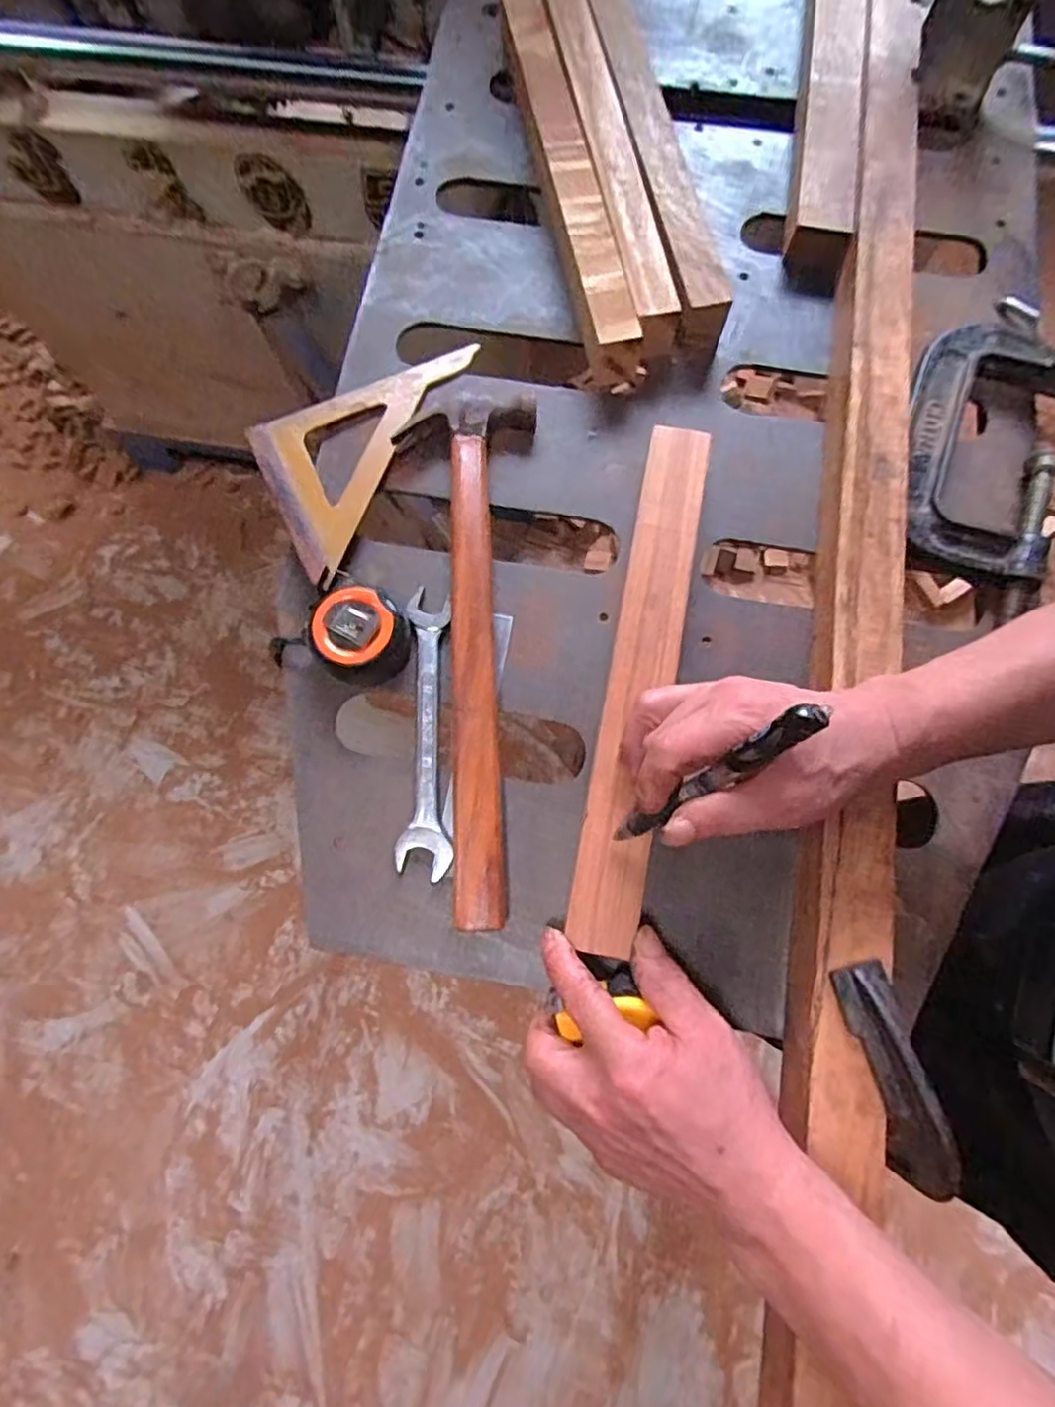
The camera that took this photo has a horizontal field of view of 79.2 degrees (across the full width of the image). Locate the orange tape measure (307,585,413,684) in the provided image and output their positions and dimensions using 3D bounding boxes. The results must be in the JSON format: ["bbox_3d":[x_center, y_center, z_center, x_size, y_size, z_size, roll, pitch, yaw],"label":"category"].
[{"bbox_3d":[-0.108,-0.044,0.416,0.057,0.035,0.054,0,79,1],"label":"orange tape measure"}]

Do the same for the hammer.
[{"bbox_3d":[-0.035,-0.044,0.419,0.088,0.028,0.357,-1,77,-2],"label":"hammer"}]

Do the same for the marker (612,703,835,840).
[{"bbox_3d":[0.086,0.042,0.316,0.018,0.135,0.012,-24,75,-46],"label":"marker"}]

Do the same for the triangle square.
[{"bbox_3d":[-0.137,-0.195,0.461,0.105,0.022,0.213,24,77,4],"label":"triangle square"}]

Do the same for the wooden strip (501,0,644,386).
[{"bbox_3d":[0.028,-0.417,0.498,0.041,0.046,0.378,-11,79,-2],"label":"wooden strip"}]

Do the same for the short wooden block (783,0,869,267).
[{"bbox_3d":[0.248,-0.510,0.520,0.044,0.038,0.353,10,79,2],"label":"short wooden block"}]

